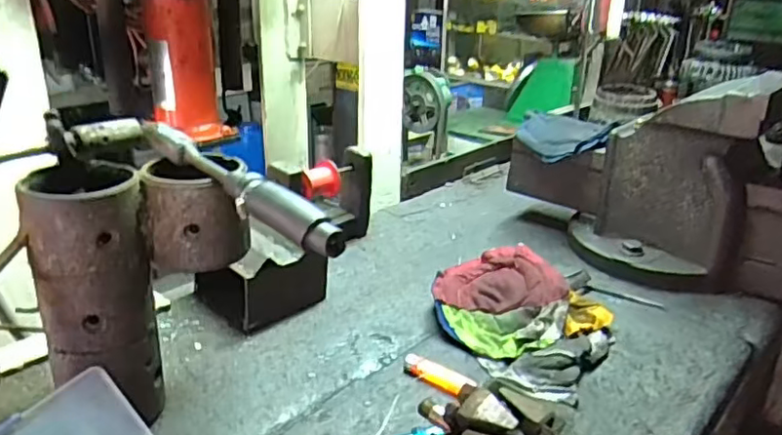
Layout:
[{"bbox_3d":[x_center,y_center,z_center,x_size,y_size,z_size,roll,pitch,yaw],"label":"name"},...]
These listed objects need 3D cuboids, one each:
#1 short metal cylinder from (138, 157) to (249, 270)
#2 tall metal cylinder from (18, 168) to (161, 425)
[{"bbox_3d":[-0.171,-0.005,0.546,0.090,0.082,0.077,-8,25,-21],"label":"short metal cylinder"},{"bbox_3d":[-0.253,0.067,0.536,0.089,0.207,0.098,-10,26,-26],"label":"tall metal cylinder"}]

